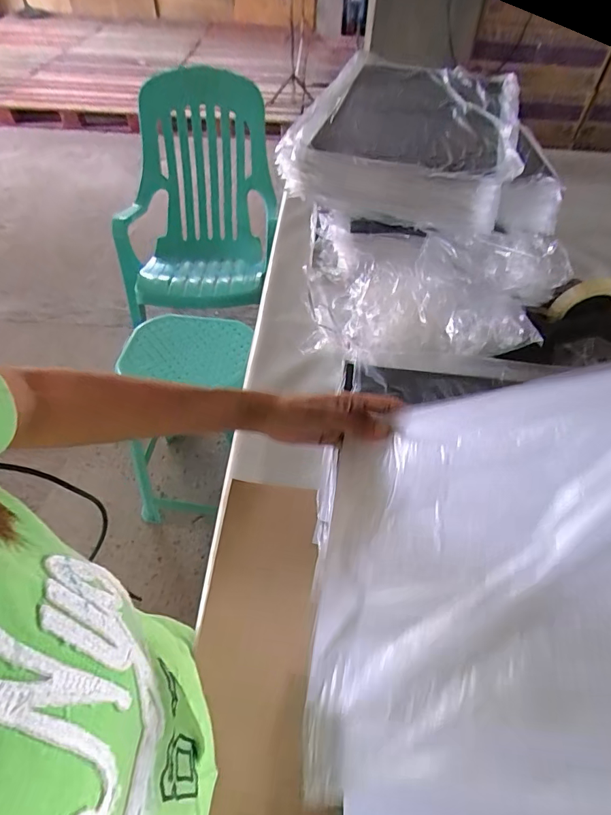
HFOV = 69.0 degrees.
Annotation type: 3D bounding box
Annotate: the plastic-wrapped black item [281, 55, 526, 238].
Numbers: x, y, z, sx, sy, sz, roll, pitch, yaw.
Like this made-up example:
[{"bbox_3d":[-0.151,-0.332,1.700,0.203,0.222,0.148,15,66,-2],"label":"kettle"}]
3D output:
[{"bbox_3d":[0.161,-0.434,0.723,0.311,0.105,0.429,14,51,10],"label":"plastic-wrapped black item"}]

